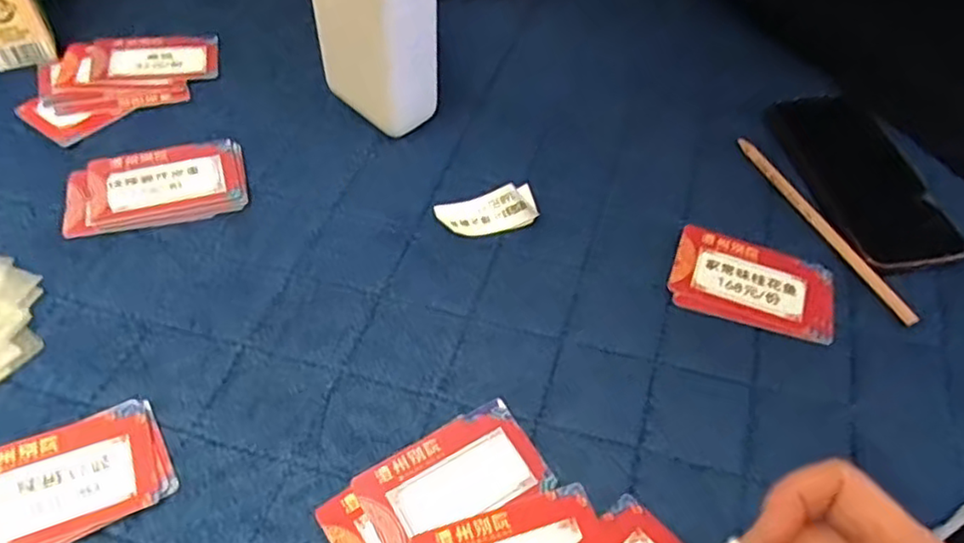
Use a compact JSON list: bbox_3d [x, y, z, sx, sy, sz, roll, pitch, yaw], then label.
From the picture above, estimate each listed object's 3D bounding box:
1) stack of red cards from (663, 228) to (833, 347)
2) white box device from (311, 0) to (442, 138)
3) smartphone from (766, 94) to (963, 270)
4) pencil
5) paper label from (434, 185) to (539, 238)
[{"bbox_3d":[0.159,0.008,0.394,0.091,0.007,0.056,18,54,9],"label":"stack of red cards"},{"bbox_3d":[-0.068,-0.158,0.423,0.074,0.140,0.044,35,58,20],"label":"white box device"},{"bbox_3d":[0.254,-0.065,0.443,0.070,0.012,0.142,-13,60,-4],"label":"smartphone"},{"bbox_3d":[0.215,-0.033,0.424,0.010,0.008,0.162,-18,56,-17],"label":"pencil"},{"bbox_3d":[0.003,-0.037,0.414,0.061,0.020,0.024,-10,54,4],"label":"paper label"}]

